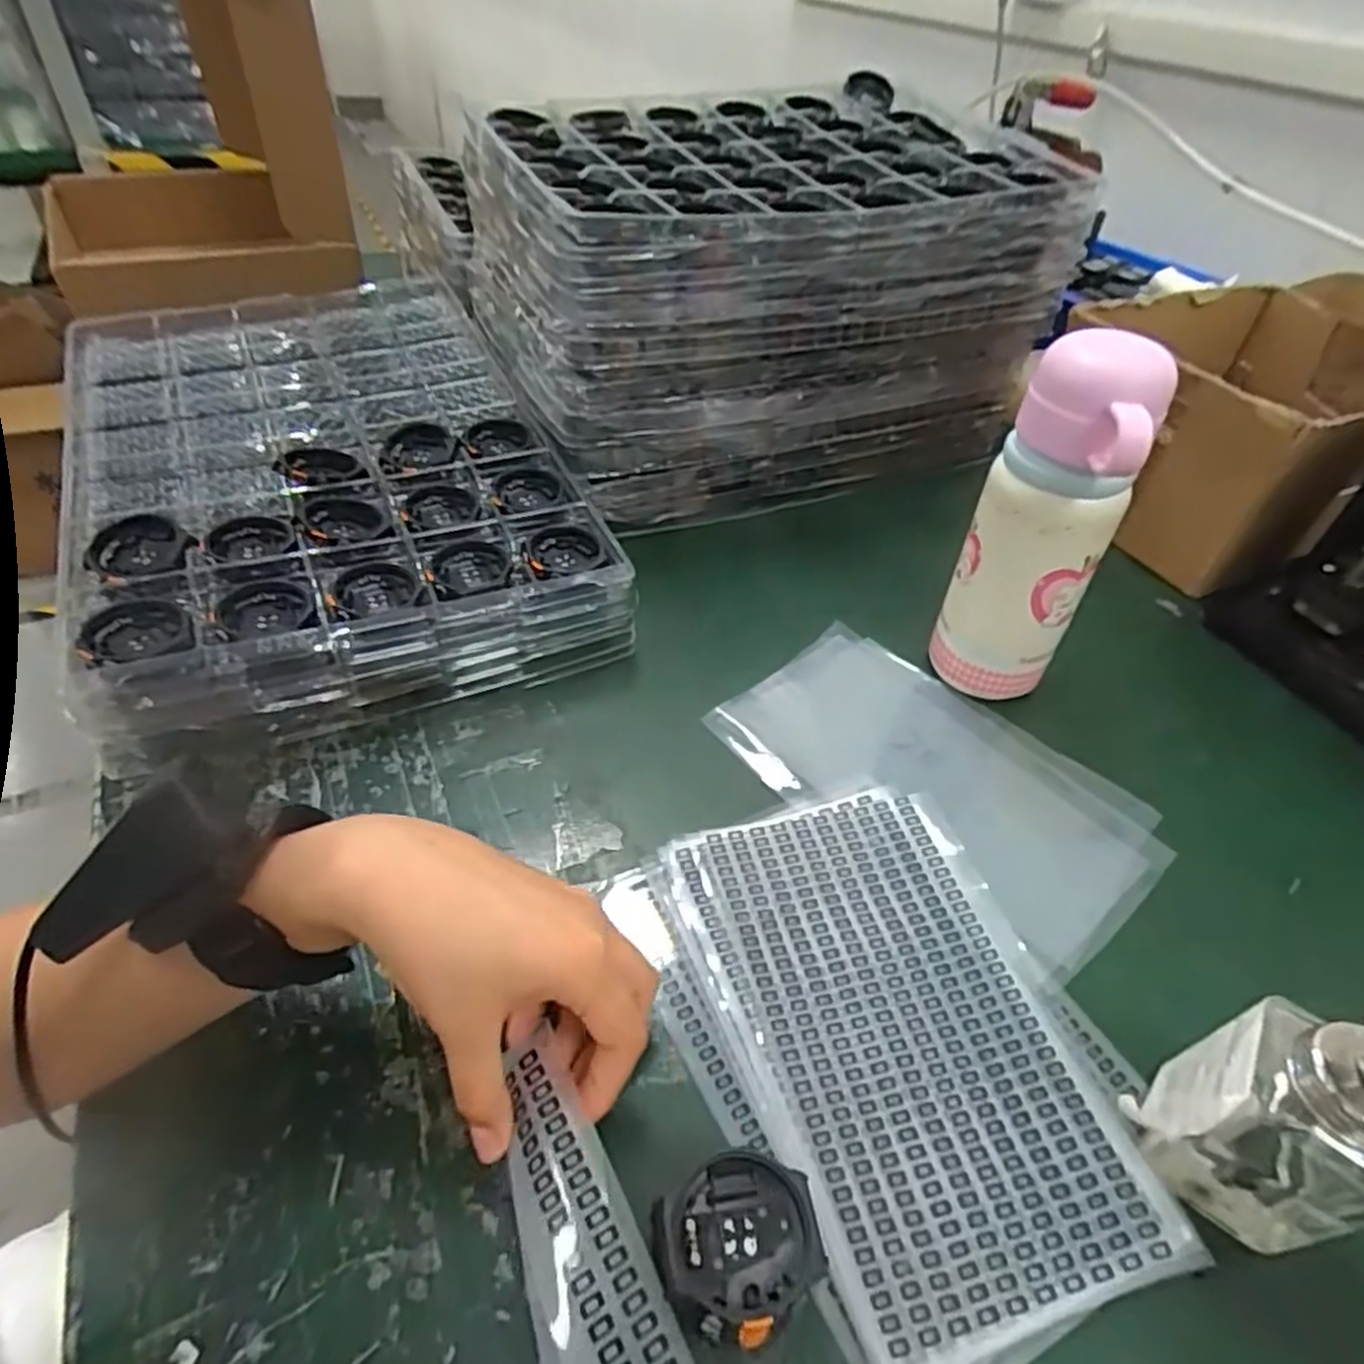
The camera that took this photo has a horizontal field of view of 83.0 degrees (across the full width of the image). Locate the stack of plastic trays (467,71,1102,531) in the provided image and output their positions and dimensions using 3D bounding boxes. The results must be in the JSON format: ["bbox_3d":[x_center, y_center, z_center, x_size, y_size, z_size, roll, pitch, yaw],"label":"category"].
[{"bbox_3d":[0.060,-0.346,0.682,0.438,0.218,0.316,-16,48,-20],"label":"stack of plastic trays"}]

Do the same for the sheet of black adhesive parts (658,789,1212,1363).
[{"bbox_3d":[0.098,0.151,0.344,0.152,0.012,0.226,-12,47,-16],"label":"sheet of black adhesive parts"}]

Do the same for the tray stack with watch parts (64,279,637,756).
[{"bbox_3d":[-0.258,-0.152,0.567,0.303,0.082,0.455,-18,49,-22],"label":"tray stack with watch parts"}]

